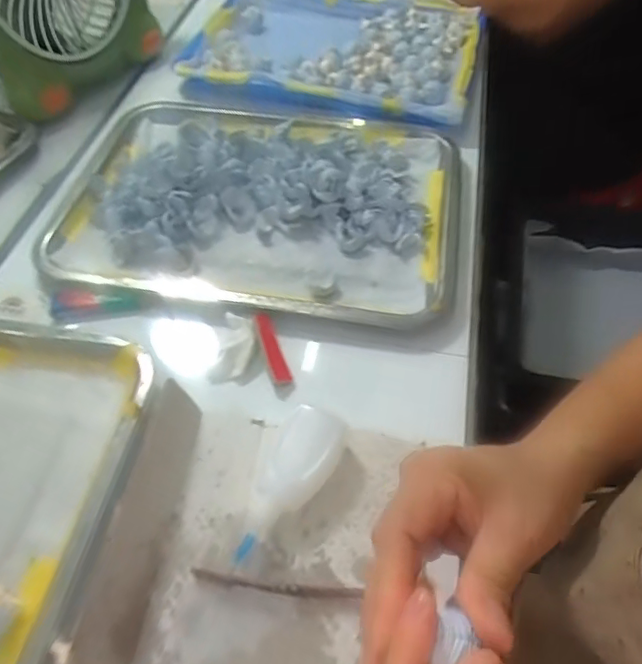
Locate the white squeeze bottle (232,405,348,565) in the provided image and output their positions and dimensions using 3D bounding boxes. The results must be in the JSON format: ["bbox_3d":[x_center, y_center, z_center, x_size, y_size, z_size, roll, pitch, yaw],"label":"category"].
[{"bbox_3d":[-0.018,0.094,0.348,0.044,0.030,0.099,17,55,12],"label":"white squeeze bottle"}]

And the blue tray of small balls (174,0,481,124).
[{"bbox_3d":[0.017,-0.344,0.667,0.324,0.028,0.257,14,54,10],"label":"blue tray of small balls"}]

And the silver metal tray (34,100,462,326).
[{"bbox_3d":[-0.051,-0.130,0.505,0.345,0.033,0.266,8,54,6],"label":"silver metal tray"}]

